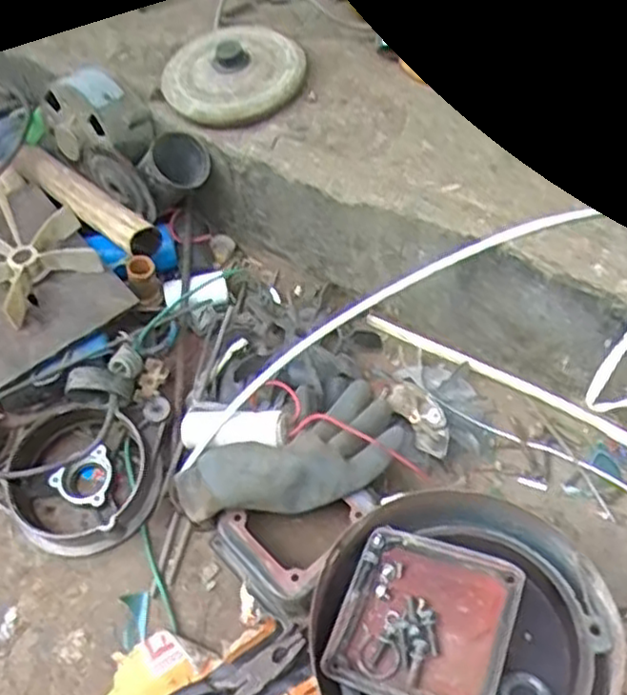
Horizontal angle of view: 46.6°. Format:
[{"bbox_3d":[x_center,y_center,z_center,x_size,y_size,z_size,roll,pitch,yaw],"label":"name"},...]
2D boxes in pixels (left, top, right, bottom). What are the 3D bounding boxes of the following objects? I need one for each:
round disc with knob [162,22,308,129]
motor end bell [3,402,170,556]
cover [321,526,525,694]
[{"bbox_3d":[-0.079,-0.273,0.707,0.140,0.029,0.132,2,51,8],"label":"round disc with knob"},{"bbox_3d":[-0.201,0.109,0.628,0.120,0.057,0.128,-3,51,4],"label":"motor end bell"},{"bbox_3d":[0.073,0.181,0.481,0.108,0.021,0.107,16,55,18],"label":"cover"}]

